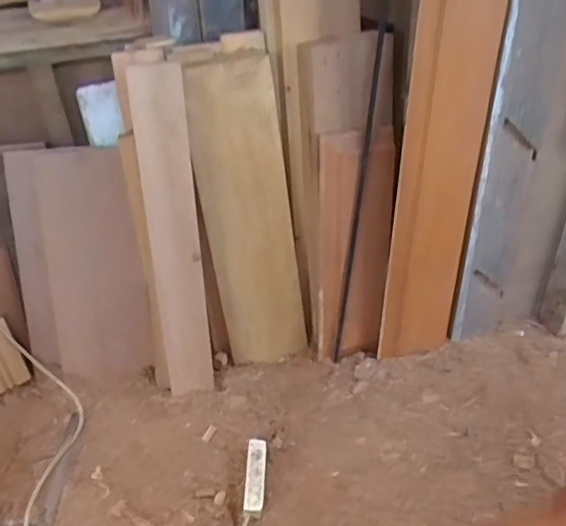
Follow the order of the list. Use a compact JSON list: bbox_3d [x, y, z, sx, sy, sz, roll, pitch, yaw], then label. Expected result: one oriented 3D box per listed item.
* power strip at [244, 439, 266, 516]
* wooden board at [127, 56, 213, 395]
[{"bbox_3d":[-0.058,0.446,1.269,0.041,0.028,0.155,2,58,1],"label":"power strip"},{"bbox_3d":[-0.231,-0.026,1.300,0.104,0.789,0.032,0,33,2],"label":"wooden board"}]

